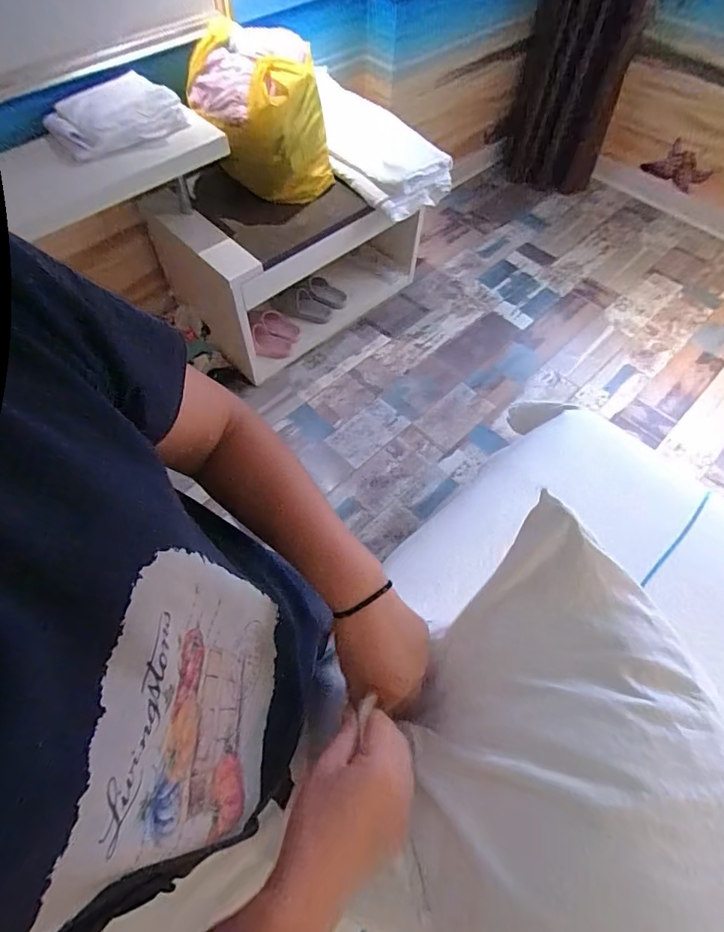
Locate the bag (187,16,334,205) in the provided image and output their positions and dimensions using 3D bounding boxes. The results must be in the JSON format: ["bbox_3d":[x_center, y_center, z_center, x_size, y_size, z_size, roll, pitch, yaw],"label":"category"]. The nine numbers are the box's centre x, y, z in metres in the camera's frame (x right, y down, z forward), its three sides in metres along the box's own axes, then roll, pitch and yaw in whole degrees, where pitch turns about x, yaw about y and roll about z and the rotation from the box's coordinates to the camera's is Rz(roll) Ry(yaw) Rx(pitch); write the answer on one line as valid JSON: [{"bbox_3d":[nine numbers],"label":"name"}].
[{"bbox_3d":[-0.255,-0.887,1.221,0.315,0.347,0.212,-37,68,-20],"label":"bag"}]

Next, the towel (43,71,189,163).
[{"bbox_3d":[-0.540,-0.774,1.036,0.277,0.077,0.138,-37,70,-16],"label":"towel"}]

